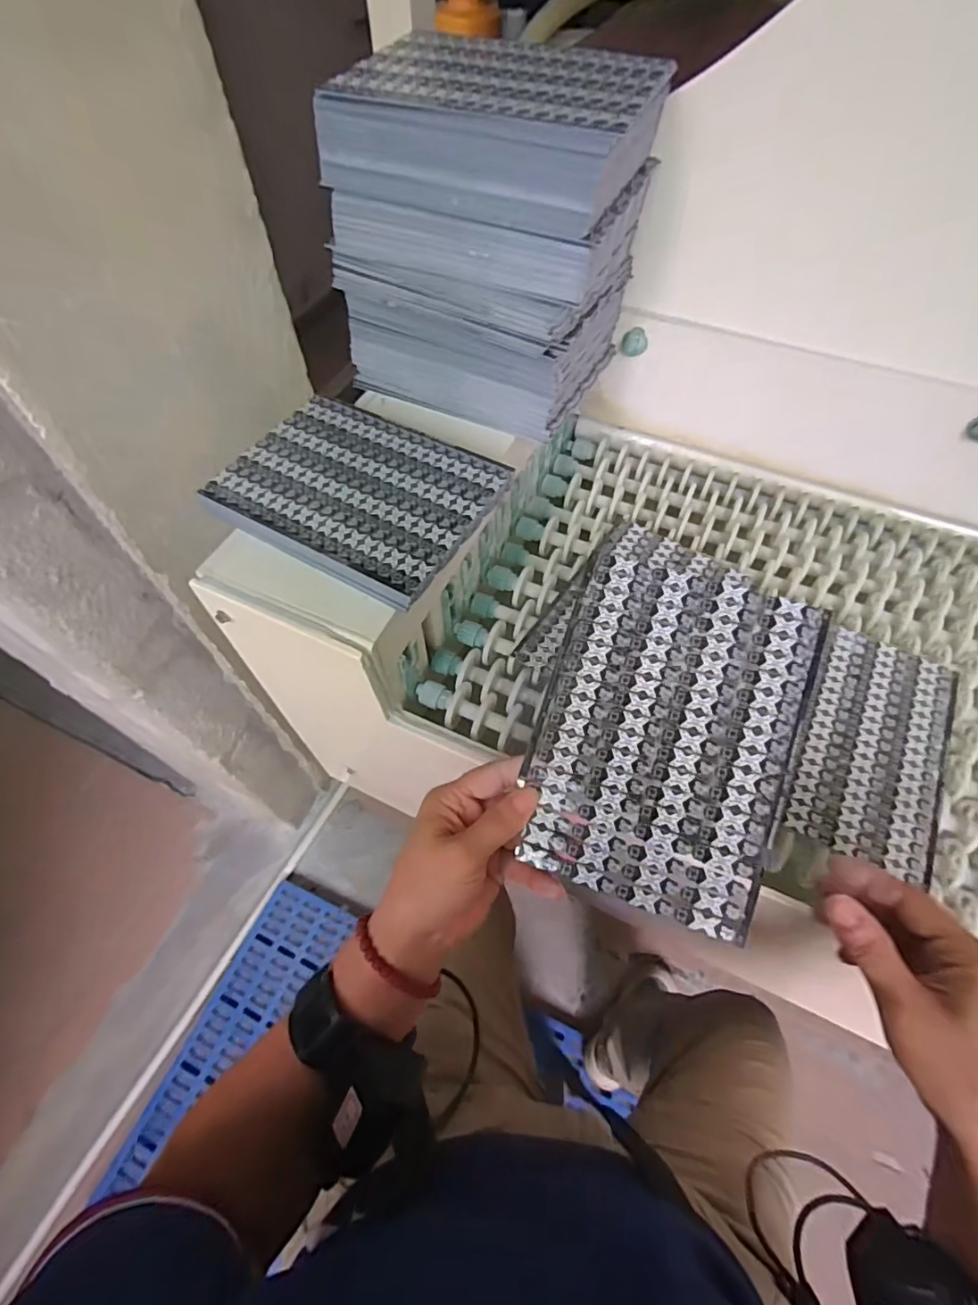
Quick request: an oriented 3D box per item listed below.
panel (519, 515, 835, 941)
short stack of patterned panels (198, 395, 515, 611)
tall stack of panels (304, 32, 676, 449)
[{"bbox_3d":[0.105,0.041,0.332,0.140,0.004,0.207,17,83,13],"label":"panel"},{"bbox_3d":[-0.101,-0.124,0.430,0.193,0.008,0.149,25,62,15],"label":"short stack of patterned panels"},{"bbox_3d":[0.001,-0.325,0.441,0.208,0.184,0.150,24,62,15],"label":"tall stack of panels"}]

